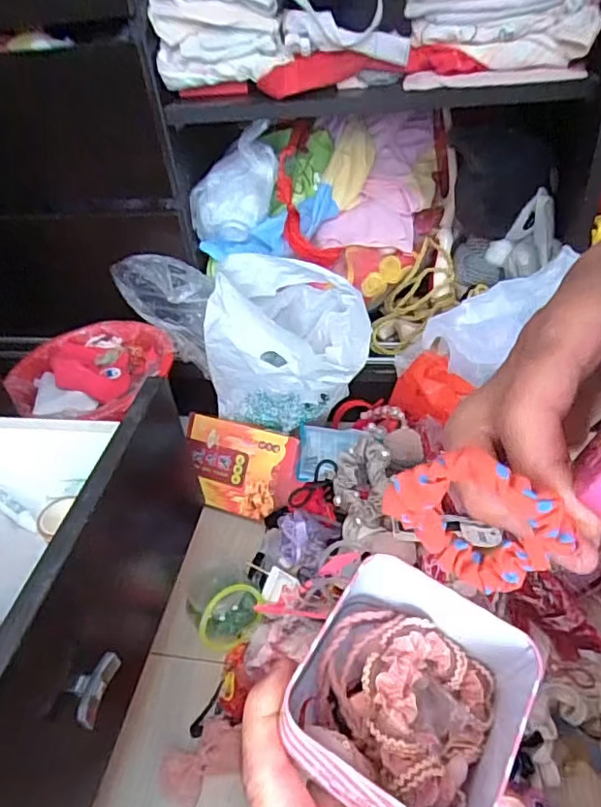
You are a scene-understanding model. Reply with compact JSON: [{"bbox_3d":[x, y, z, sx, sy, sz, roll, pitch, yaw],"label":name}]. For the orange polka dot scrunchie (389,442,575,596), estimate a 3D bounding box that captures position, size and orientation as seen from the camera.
[{"bbox_3d":[0.055,0.038,0.187,0.052,0.056,0.016,9,43,18],"label":"orange polka dot scrunchie"}]

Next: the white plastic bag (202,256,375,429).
[{"bbox_3d":[-0.008,-0.059,0.638,0.179,0.178,0.113,15,45,24],"label":"white plastic bag"}]

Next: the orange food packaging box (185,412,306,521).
[{"bbox_3d":[-0.074,0.074,0.663,0.146,0.101,0.010,12,1,20],"label":"orange food packaging box"}]

